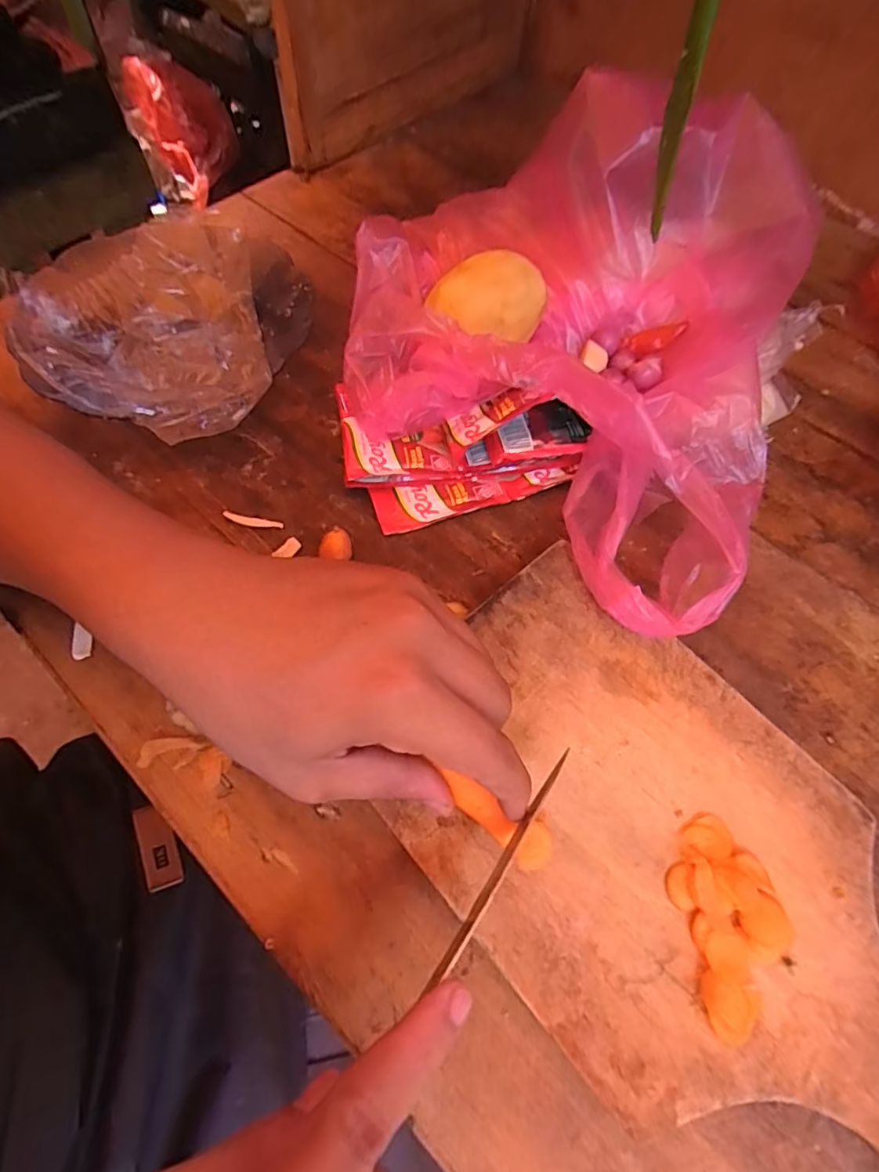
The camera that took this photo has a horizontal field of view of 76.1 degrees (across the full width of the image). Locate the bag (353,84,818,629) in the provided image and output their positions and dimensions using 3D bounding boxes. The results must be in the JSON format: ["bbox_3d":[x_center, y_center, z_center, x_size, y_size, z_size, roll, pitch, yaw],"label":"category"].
[{"bbox_3d":[0.090,-0.156,0.331,0.297,0.120,0.267,39,67,17],"label":"bag"}]

